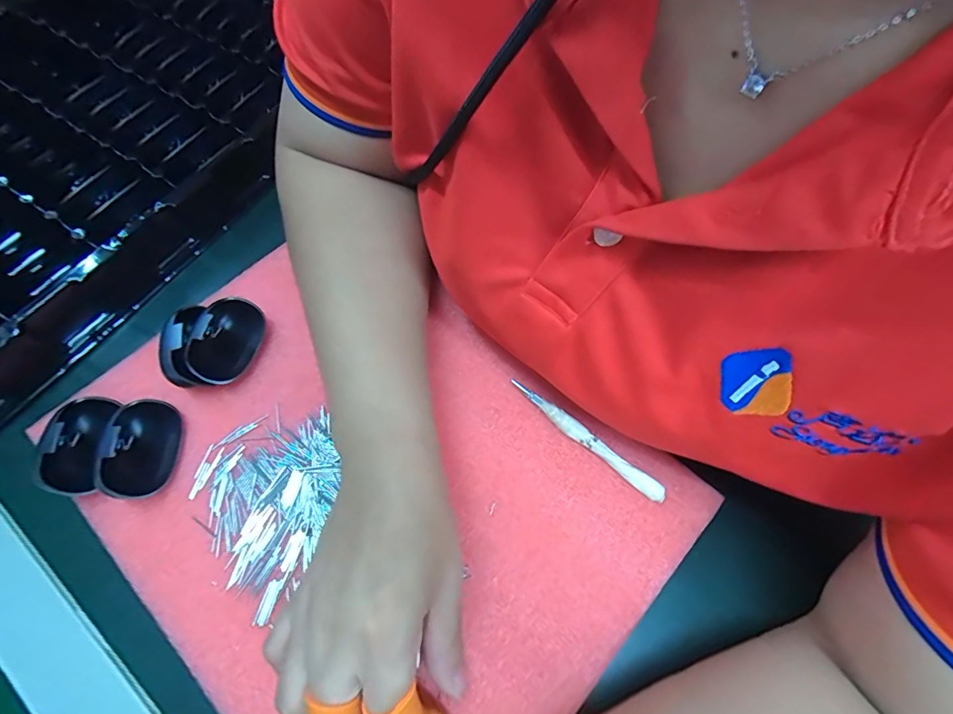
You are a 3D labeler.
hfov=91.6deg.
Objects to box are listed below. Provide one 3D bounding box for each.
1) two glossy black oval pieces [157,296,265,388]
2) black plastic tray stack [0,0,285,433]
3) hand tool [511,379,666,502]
[{"bbox_3d":[-0.175,-0.011,0.305,0.047,0.031,0.063,16,66,9],"label":"two glossy black oval pieces"},{"bbox_3d":[-0.348,-0.198,0.398,0.338,0.047,0.462,29,68,15],"label":"black plastic tray stack"},{"bbox_3d":[0.066,0.050,0.285,0.107,0.010,0.010,38,71,18],"label":"hand tool"}]

